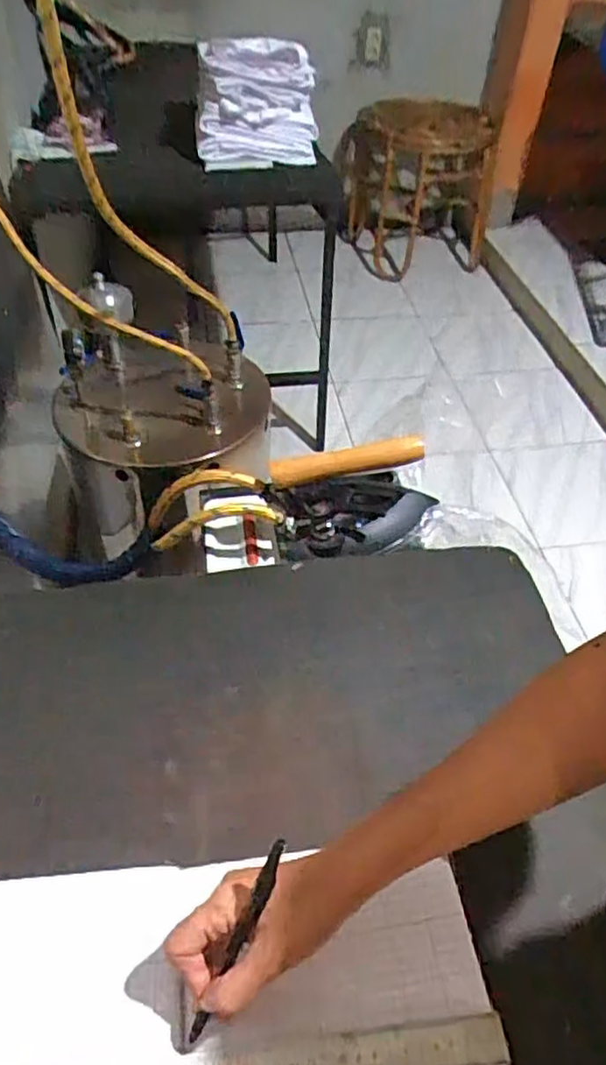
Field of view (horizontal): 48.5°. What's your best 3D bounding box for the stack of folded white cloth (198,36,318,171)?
[{"bbox_3d":[-0.110,-1.034,1.614,0.268,0.215,0.354,-2,47,-3],"label":"stack of folded white cloth"}]

